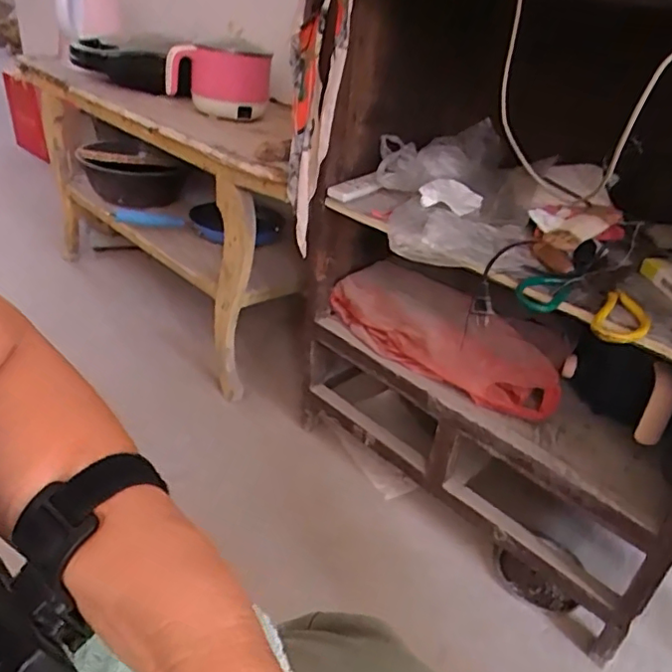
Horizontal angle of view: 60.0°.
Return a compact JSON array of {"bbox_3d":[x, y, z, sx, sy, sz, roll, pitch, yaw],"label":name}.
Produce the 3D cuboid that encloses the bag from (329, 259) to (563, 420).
[{"bbox_3d":[0.165,-0.009,0.901,0.133,0.094,0.383,-23,43,-38],"label":"bag"}]

